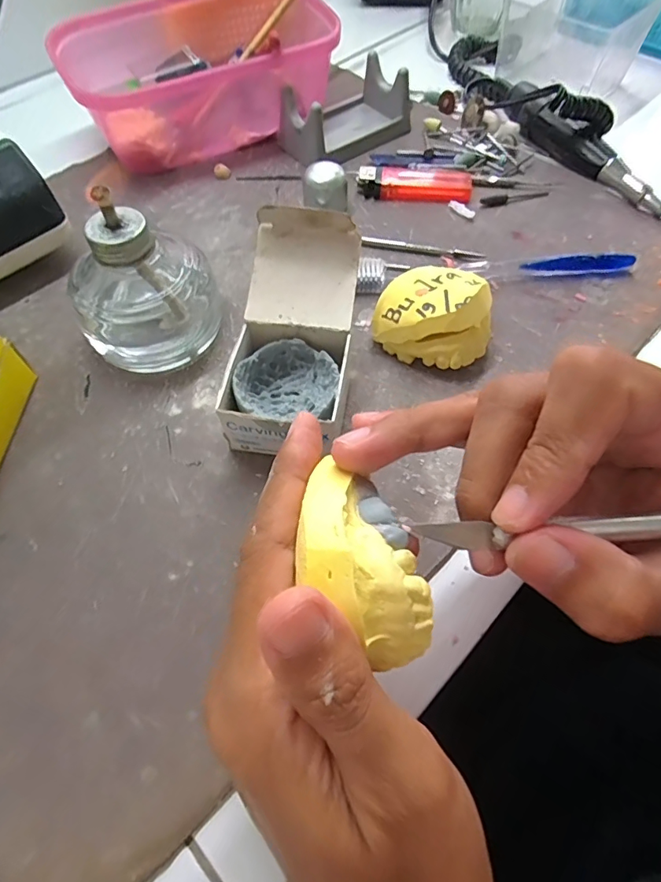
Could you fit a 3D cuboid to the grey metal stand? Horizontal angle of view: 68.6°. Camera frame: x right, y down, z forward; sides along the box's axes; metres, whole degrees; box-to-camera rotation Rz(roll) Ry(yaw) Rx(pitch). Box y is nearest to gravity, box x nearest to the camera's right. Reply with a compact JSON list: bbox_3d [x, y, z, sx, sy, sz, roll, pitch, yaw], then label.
[{"bbox_3d":[0.011,-0.253,0.369,0.095,0.039,0.057,-37,66,-19],"label":"grey metal stand"}]

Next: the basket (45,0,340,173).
[{"bbox_3d":[-0.094,-0.277,0.368,0.181,0.068,0.122,-26,62,-13],"label":"basket"}]

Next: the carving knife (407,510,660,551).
[{"bbox_3d":[0.091,0.022,0.132,0.136,0.004,0.008,-2,60,-5],"label":"carving knife"}]

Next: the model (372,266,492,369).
[{"bbox_3d":[0.057,-0.069,0.264,0.062,0.036,0.054,22,62,13],"label":"model"}]

